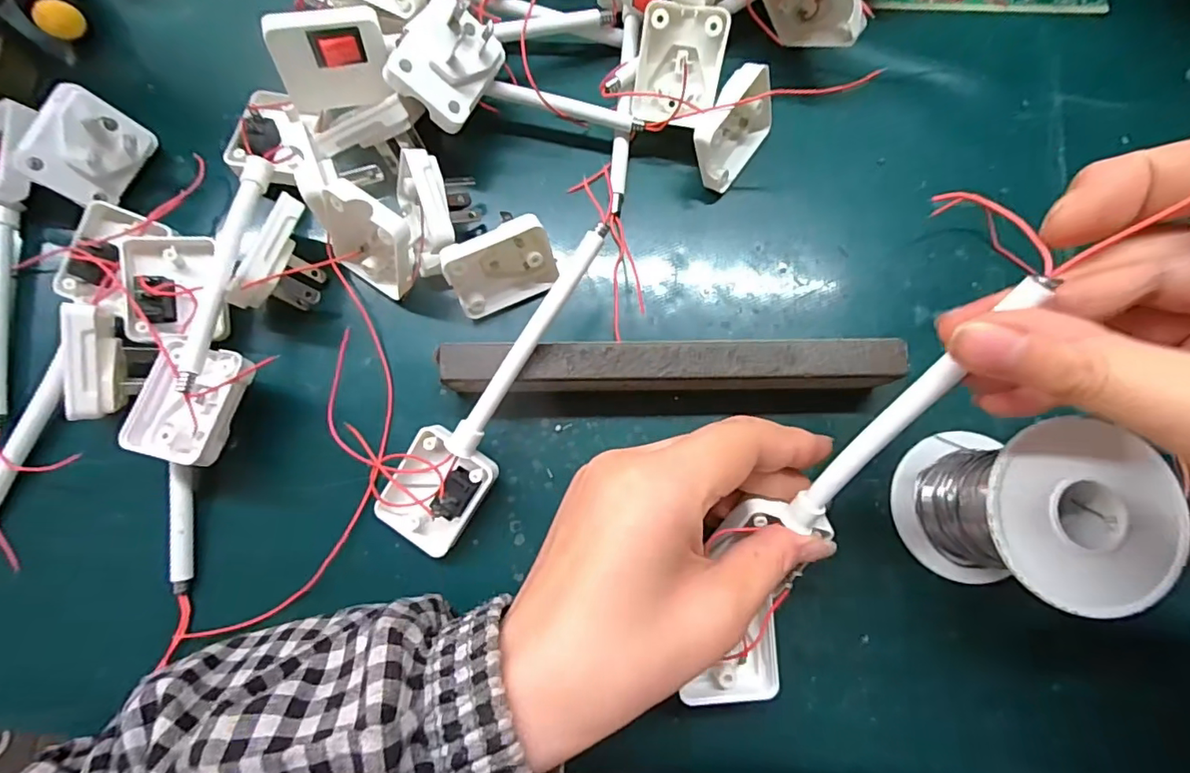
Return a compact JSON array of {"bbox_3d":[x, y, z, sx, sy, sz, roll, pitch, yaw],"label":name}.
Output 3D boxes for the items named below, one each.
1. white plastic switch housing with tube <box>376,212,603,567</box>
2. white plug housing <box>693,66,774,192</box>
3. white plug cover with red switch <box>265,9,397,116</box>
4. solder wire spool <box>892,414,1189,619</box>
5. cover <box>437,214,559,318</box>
[{"bbox_3d":[-0.039,0.001,0.229,0.038,0.024,0.151,34,99,5],"label":"white plastic switch housing with tube"},{"bbox_3d":[0.064,-0.123,0.262,0.019,0.040,0.049,33,84,34],"label":"white plug housing"},{"bbox_3d":[-0.116,-0.144,0.242,0.046,0.038,0.010,-11,57,-11],"label":"white plug cover with red switch"},{"bbox_3d":[0.161,0.048,0.210,0.059,0.075,0.062,0,81,-1],"label":"solder wire spool"},{"bbox_3d":[-0.044,-0.055,0.249,0.048,0.040,0.015,-25,53,-5],"label":"cover"}]

